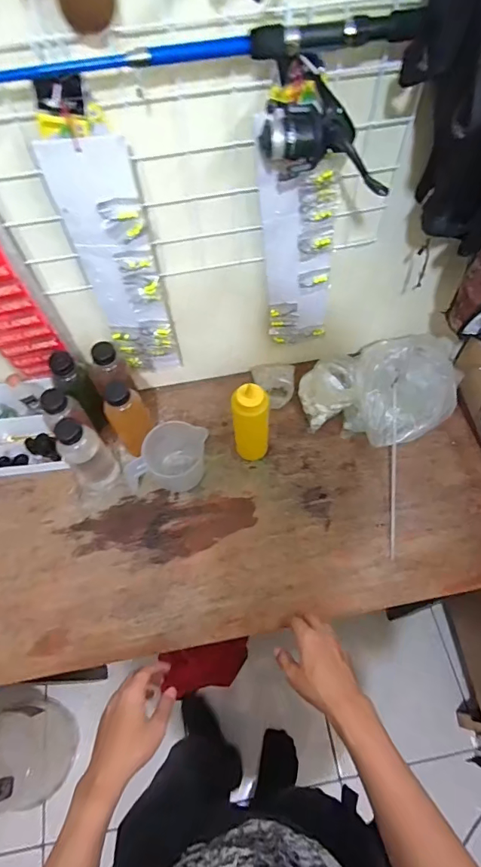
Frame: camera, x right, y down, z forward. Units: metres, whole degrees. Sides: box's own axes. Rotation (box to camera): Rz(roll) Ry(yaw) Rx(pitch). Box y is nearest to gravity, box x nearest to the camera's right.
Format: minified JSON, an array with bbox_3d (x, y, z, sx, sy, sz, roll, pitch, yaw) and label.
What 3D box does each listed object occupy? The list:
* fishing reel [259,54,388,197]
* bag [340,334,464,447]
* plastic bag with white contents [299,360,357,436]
[{"bbox_3d":[0.095,-0.327,0.474,0.137,0.092,0.063,14,63,9],"label":"fishing reel"},{"bbox_3d":[0.295,-0.075,0.826,0.171,0.123,0.208,24,65,14],"label":"bag"},{"bbox_3d":[0.167,-0.077,0.855,0.097,0.080,0.096,-17,63,-7],"label":"plastic bag with white contents"}]

